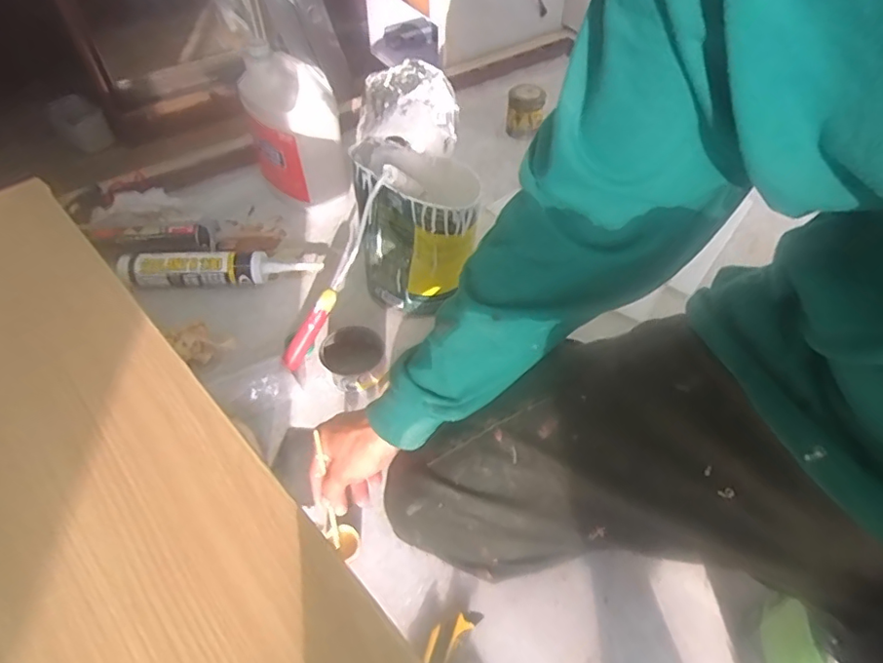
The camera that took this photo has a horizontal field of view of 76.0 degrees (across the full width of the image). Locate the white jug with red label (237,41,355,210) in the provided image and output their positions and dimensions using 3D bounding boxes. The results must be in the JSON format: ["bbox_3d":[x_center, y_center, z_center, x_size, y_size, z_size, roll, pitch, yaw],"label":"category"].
[{"bbox_3d":[-0.252,-0.346,0.976,0.142,0.224,0.180,-14,52,-11],"label":"white jug with red label"}]

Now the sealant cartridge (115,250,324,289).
[{"bbox_3d":[-0.343,-0.099,0.873,0.307,0.045,0.052,-2,50,-2],"label":"sealant cartridge"}]

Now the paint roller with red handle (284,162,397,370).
[{"bbox_3d":[-0.131,-0.080,0.747,0.031,0.038,0.293,33,100,24],"label":"paint roller with red handle"}]

